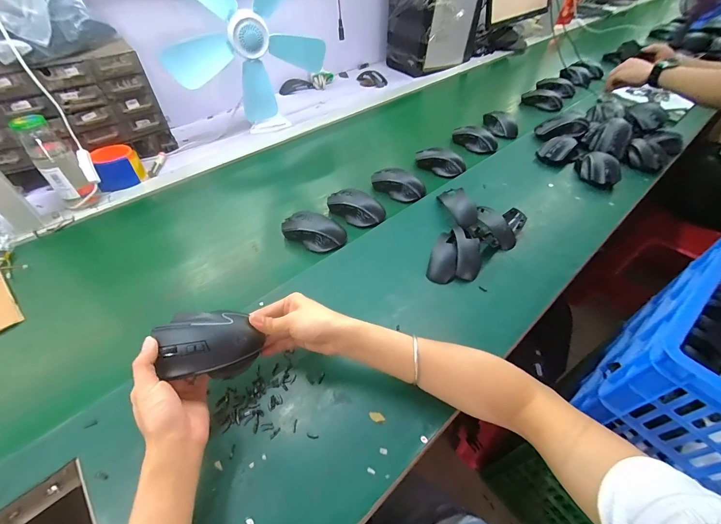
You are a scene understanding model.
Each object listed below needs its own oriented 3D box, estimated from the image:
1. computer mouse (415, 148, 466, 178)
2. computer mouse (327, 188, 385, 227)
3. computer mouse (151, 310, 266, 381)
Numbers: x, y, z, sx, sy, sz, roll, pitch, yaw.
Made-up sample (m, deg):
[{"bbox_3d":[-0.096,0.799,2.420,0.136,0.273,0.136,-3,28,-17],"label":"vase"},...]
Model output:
[{"bbox_3d":[0.179,-0.230,0.739,0.061,0.039,0.111,-37,58,-28],"label":"computer mouse"},{"bbox_3d":[-0.011,-0.105,0.623,0.117,0.038,0.058,18,51,15],"label":"computer mouse"},{"bbox_3d":[-0.166,0.090,0.355,0.108,0.045,0.076,-10,81,-11],"label":"computer mouse"}]

